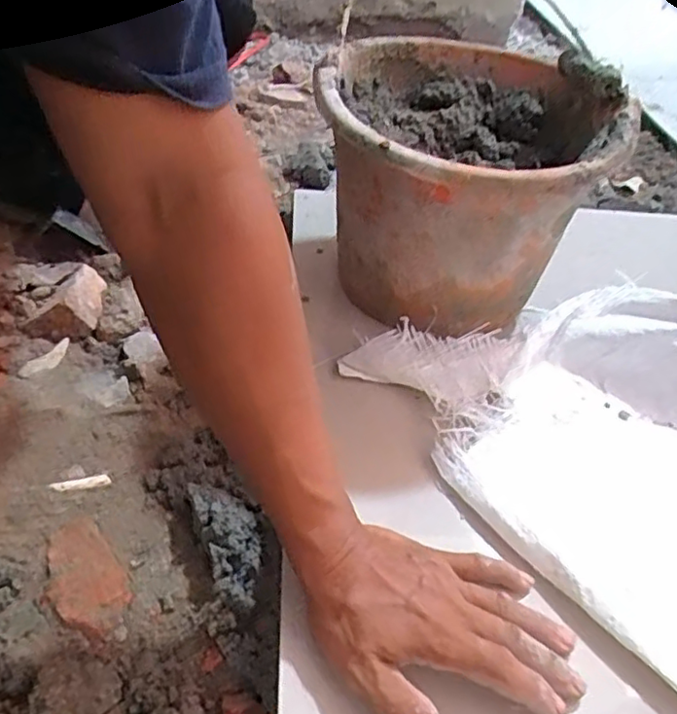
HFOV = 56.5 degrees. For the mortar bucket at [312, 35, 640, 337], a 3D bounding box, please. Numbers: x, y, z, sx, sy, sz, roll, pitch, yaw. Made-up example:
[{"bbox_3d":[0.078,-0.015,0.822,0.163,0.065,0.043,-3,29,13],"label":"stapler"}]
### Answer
[{"bbox_3d":[0.099,-0.156,0.568,0.234,0.182,0.285,1,43,-6],"label":"mortar bucket"}]

